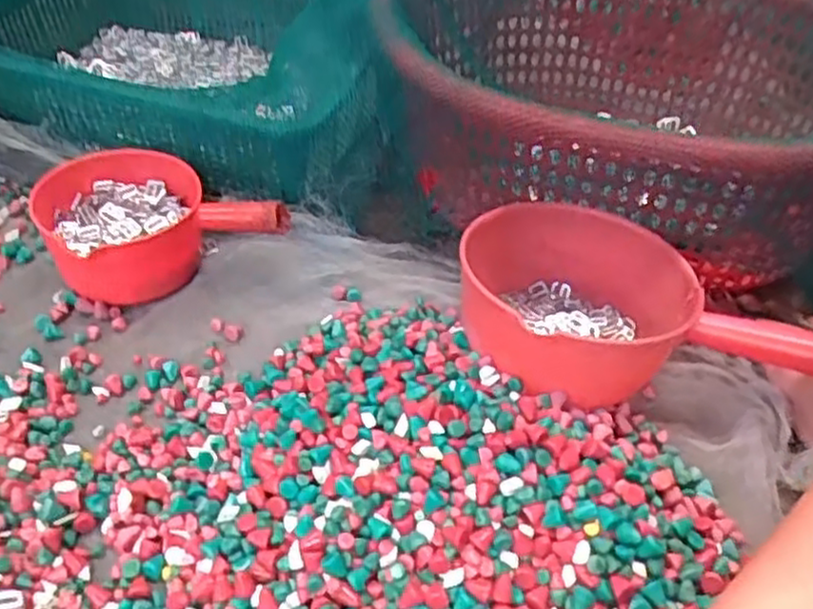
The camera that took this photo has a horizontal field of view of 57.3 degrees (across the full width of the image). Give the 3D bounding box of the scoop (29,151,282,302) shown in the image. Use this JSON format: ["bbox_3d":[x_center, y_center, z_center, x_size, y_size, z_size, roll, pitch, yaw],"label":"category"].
[{"bbox_3d":[-0.228,-0.070,0.698,0.227,0.083,0.136,-1,45,-5],"label":"scoop"}]

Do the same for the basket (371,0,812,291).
[{"bbox_3d":[0.225,-0.213,0.768,0.482,0.216,0.416,2,45,-2],"label":"basket"}]

